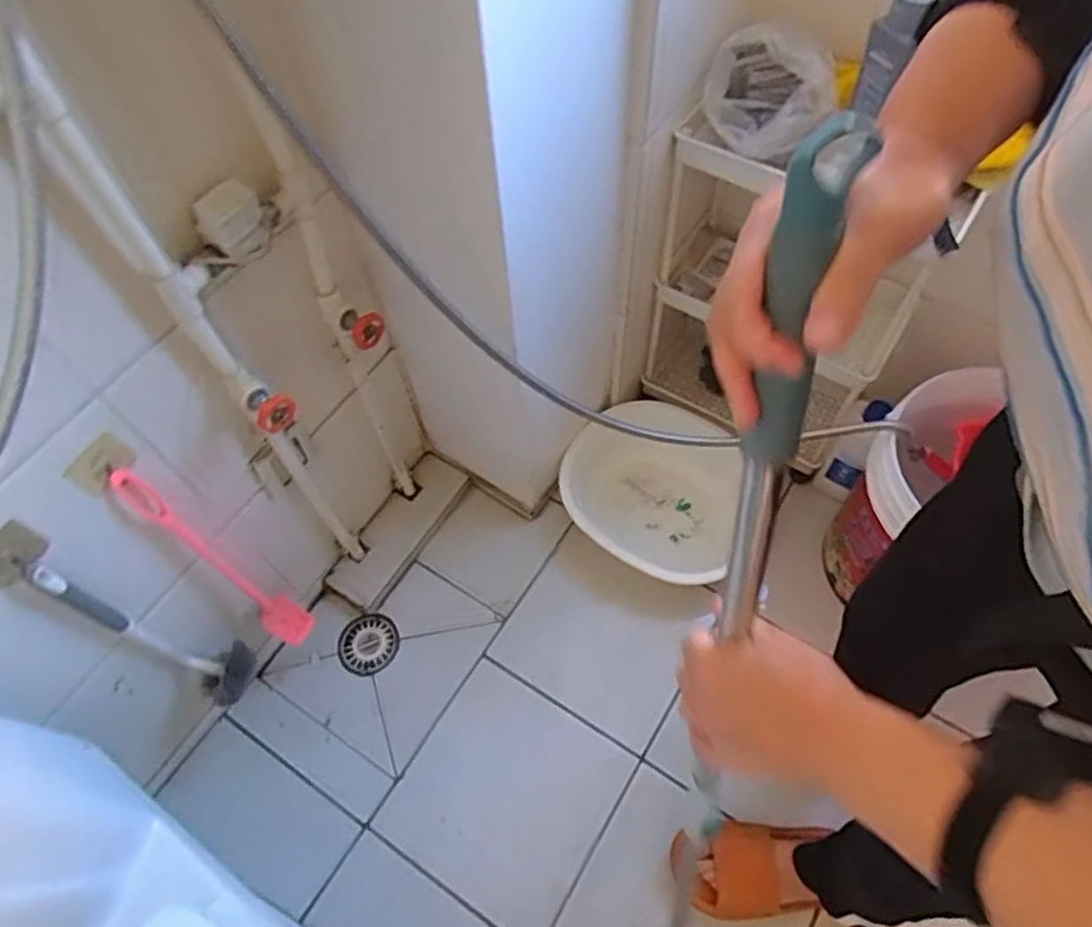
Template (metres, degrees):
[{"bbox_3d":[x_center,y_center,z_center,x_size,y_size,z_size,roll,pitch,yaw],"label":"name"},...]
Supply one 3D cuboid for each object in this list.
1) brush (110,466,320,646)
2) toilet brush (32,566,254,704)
[{"bbox_3d":[-0.417,0.141,0.936,0.062,0.464,0.055,31,66,18],"label":"brush"},{"bbox_3d":[-0.473,0.210,0.870,0.092,0.370,0.083,21,63,14],"label":"toilet brush"}]

